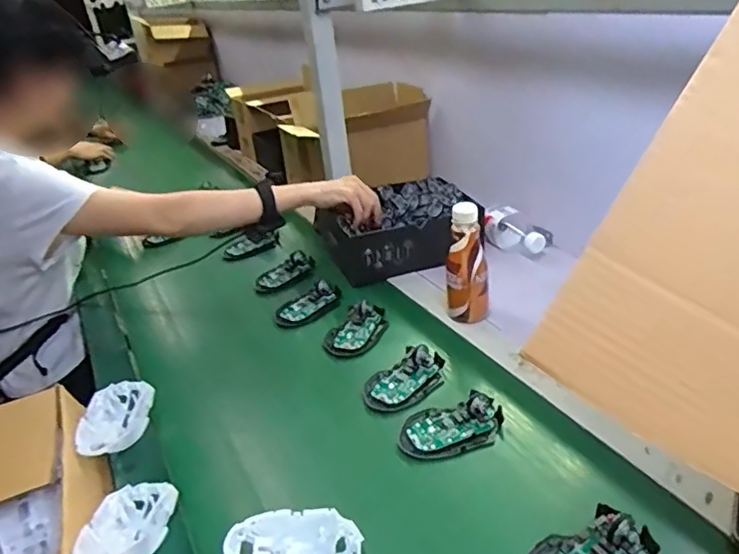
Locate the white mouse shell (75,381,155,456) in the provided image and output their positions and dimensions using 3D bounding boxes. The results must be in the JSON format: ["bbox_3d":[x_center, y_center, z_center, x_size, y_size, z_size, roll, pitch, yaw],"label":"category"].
[{"bbox_3d":[-0.299,0.166,0.688,0.068,0.032,0.112,-4,28,5],"label":"white mouse shell"}]

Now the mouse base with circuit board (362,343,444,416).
[{"bbox_3d":[0.045,0.120,0.714,0.115,0.018,0.069,-25,33,-30],"label":"mouse base with circuit board"}]

